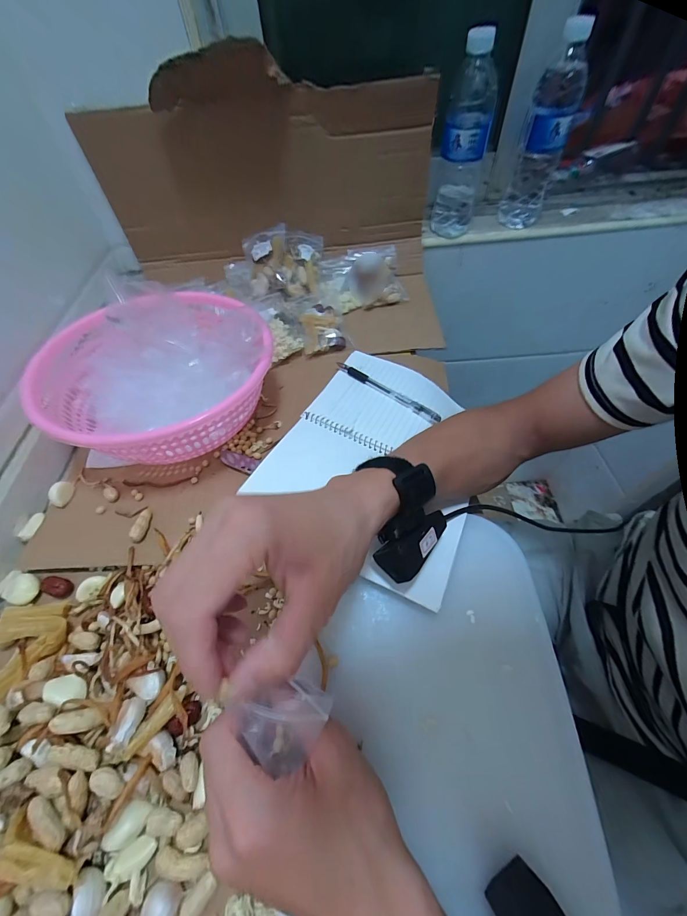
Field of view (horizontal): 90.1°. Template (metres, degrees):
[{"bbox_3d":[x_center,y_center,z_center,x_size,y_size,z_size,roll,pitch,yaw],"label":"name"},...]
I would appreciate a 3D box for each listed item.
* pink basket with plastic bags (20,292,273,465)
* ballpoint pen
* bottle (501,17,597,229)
[{"bbox_3d":[-0.195,-0.094,0.412,0.222,0.097,0.226,0,56,0],"label":"pink basket with plastic bags"},{"bbox_3d":[0.055,-0.088,0.443,0.153,0.009,0.015,34,63,20],"label":"ballpoint pen"},{"bbox_3d":[0.296,-0.469,0.506,0.064,0.213,0.059,18,58,16],"label":"bottle"}]

